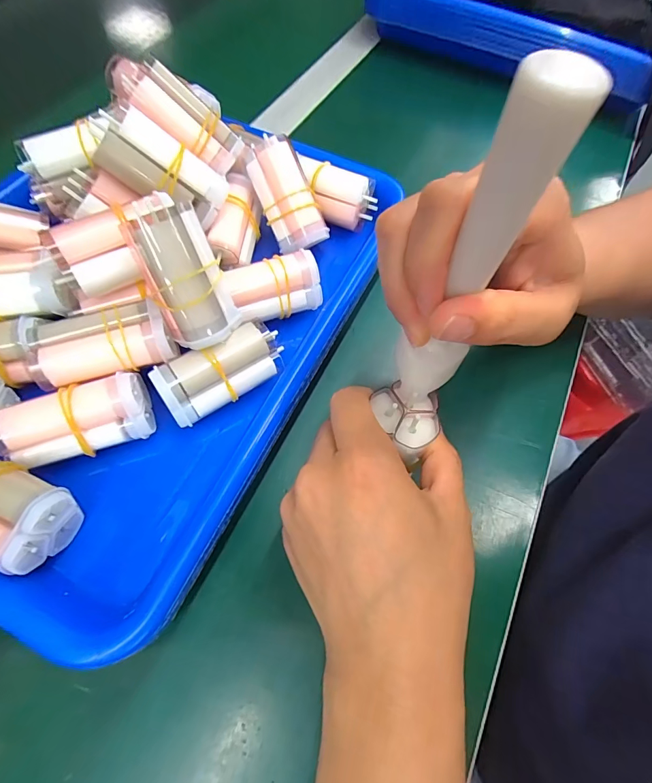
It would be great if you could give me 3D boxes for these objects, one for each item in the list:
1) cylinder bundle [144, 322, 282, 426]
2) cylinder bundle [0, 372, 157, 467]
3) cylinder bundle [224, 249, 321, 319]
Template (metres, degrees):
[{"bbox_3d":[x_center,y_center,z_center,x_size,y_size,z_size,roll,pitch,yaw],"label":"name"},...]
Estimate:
[{"bbox_3d":[-0.056,-0.011,0.214,0.065,0.018,0.033,-32,111,-20],"label":"cylinder bundle"},{"bbox_3d":[-0.121,0.014,0.195,0.064,0.033,0.017,-20,29,-11],"label":"cylinder bundle"},{"bbox_3d":[-0.031,-0.063,0.238,0.053,0.024,0.031,-14,65,-9],"label":"cylinder bundle"}]

